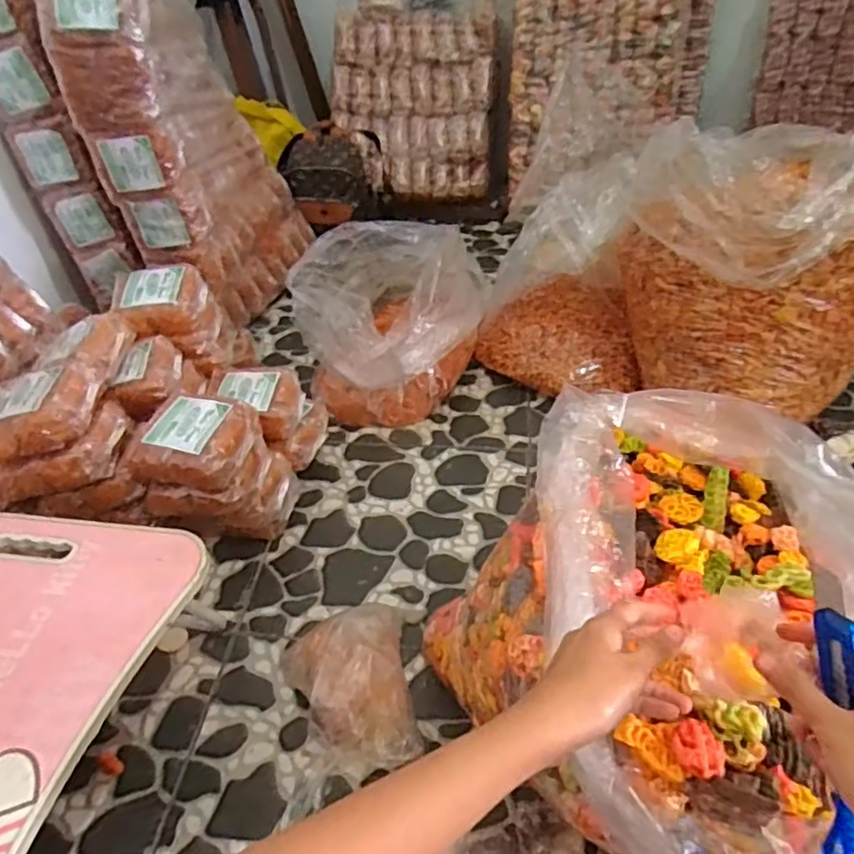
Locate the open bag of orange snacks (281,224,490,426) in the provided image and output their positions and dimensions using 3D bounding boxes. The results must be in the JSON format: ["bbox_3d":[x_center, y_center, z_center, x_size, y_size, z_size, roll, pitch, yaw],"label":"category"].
[{"bbox_3d":[-0.065,-0.229,1.283,0.352,0.288,0.398,-1,39,3],"label":"open bag of orange snacks"}]

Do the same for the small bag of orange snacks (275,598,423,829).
[{"bbox_3d":[-0.087,0.290,0.768,0.163,0.134,0.180,-11,40,-9],"label":"small bag of orange snacks"}]

